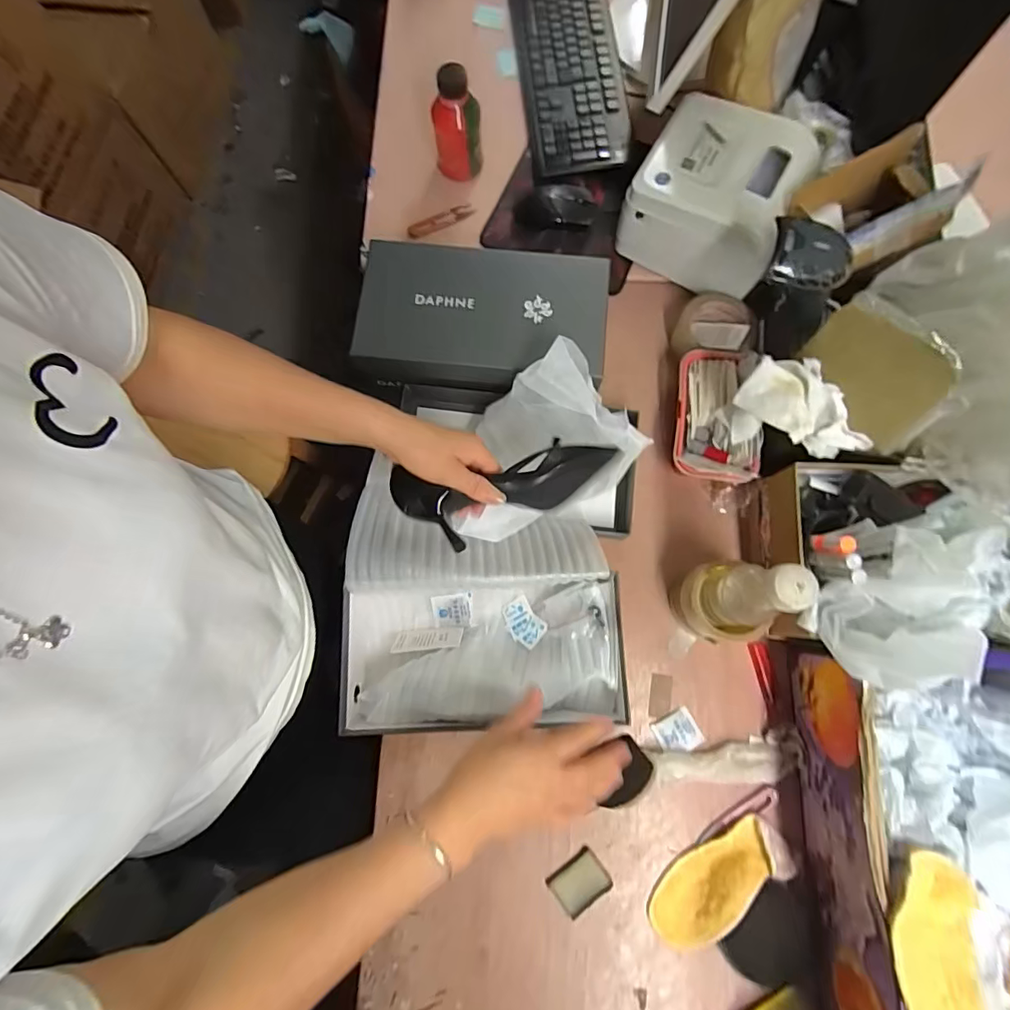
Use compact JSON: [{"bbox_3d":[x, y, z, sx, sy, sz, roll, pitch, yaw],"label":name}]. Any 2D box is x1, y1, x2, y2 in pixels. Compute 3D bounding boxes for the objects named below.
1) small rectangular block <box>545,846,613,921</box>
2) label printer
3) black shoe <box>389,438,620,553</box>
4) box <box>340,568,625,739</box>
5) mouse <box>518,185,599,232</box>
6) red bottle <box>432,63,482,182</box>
[{"bbox_3d":[0.083,0.417,0.541,0.061,0.009,0.046,-35,79,-6],"label":"small rectangular block"},{"bbox_3d":[0.272,-0.392,0.638,0.185,0.122,0.165,32,80,8],"label":"label printer"},{"bbox_3d":[0.005,-0.009,0.494,0.224,0.063,0.085,-12,78,-7],"label":"black shoe"},{"bbox_3d":[-0.033,0.167,0.557,0.318,0.093,0.147,-3,78,0],"label":"box"},{"bbox_3d":[0.077,-0.427,0.710,0.116,0.037,0.066,-9,78,-1],"label":"mouse"},{"bbox_3d":[-0.066,-0.514,0.676,0.066,0.130,0.051,-8,78,-1],"label":"red bottle"}]

